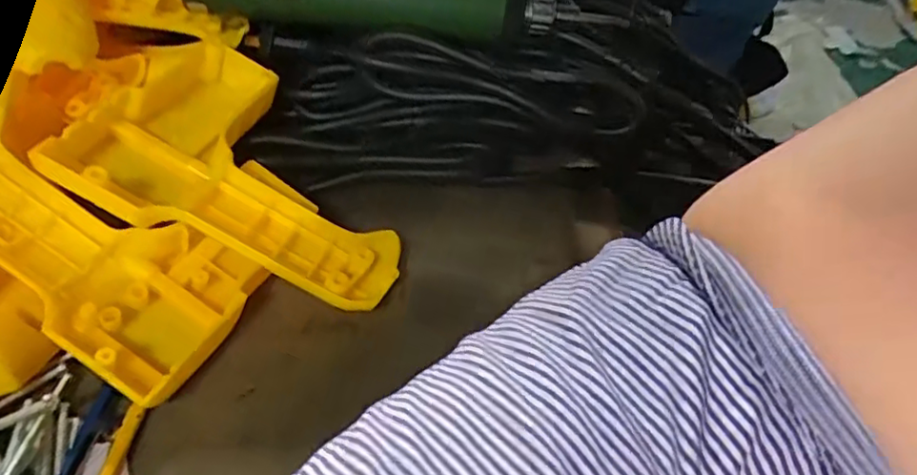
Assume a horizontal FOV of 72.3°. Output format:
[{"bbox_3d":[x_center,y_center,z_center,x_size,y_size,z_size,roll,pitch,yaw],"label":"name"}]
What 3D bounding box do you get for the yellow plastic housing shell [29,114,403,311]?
[{"bbox_3d":[-0.100,-0.011,0.281,0.151,0.026,0.049,24,48,-6],"label":"yellow plastic housing shell"}]

